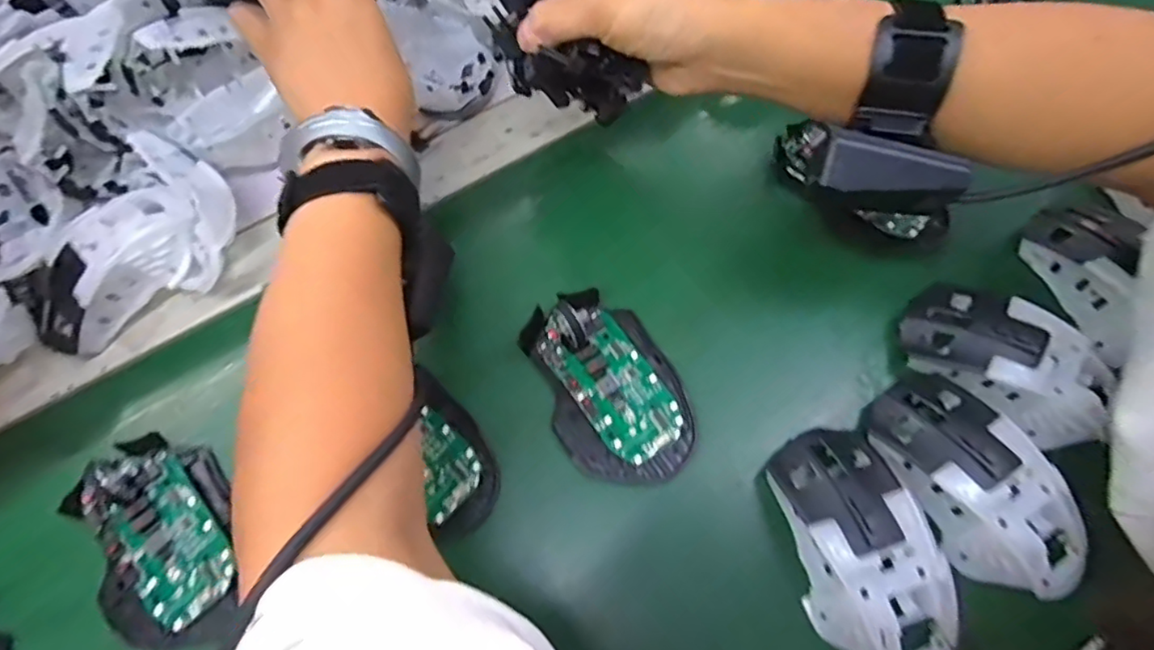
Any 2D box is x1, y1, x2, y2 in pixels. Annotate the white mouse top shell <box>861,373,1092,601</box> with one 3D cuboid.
[{"bbox_3d":[0.200,0.077,0.297,0.062,0.034,0.114,-31,70,-11],"label":"white mouse top shell"}]

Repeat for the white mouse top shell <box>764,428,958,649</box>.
[{"bbox_3d":[0.135,0.106,0.285,0.058,0.032,0.113,-15,67,-5],"label":"white mouse top shell"}]

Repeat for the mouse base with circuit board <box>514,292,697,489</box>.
[{"bbox_3d":[0.017,0.030,0.325,0.074,0.031,0.112,-31,70,-11],"label":"mouse base with circuit board"}]

